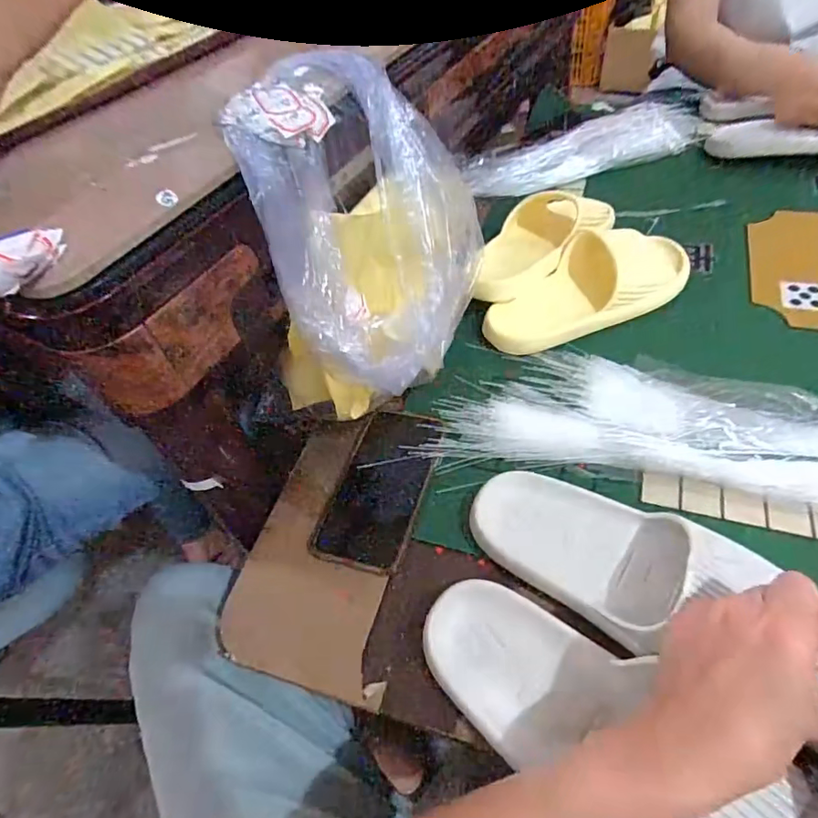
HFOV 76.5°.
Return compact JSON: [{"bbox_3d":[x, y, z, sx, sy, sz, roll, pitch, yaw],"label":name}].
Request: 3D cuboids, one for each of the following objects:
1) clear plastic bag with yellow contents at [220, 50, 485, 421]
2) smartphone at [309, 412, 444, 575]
[{"bbox_3d":[-0.040,-0.140,0.479,0.160,0.249,0.256,8,57,14],"label":"clear plastic bag with yellow contents"},{"bbox_3d":[-0.024,0.069,0.474,0.082,0.016,0.155,13,54,19],"label":"smartphone"}]

